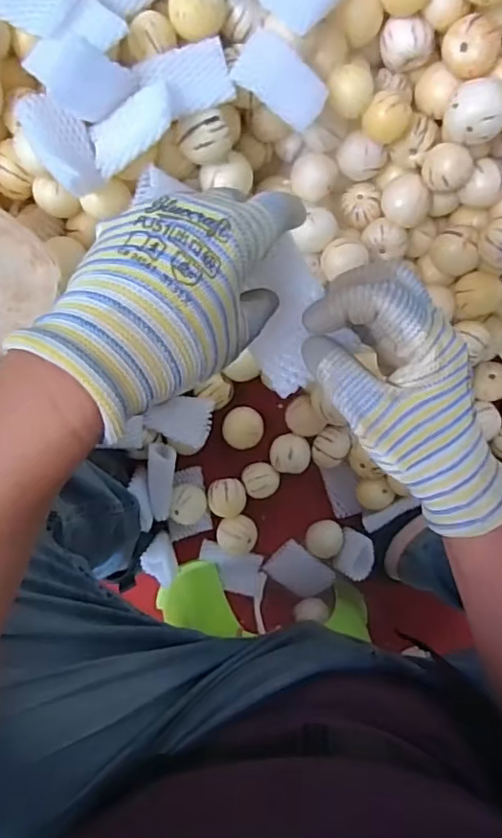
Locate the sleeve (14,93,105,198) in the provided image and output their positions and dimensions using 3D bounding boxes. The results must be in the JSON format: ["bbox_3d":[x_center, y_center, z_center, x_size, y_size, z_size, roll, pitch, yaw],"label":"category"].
[{"bbox_3d":[-0.164,-0.239,0.504,0.048,0.031,0.083,-27,96,-1],"label":"sleeve"}]

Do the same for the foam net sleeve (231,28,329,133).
[{"bbox_3d":[0.029,-0.310,0.526,0.083,0.013,0.052,32,92,-6],"label":"foam net sleeve"}]

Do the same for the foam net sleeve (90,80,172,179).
[{"bbox_3d":[-0.105,-0.258,0.506,0.087,0.039,0.053,-29,96,-1],"label":"foam net sleeve"}]

